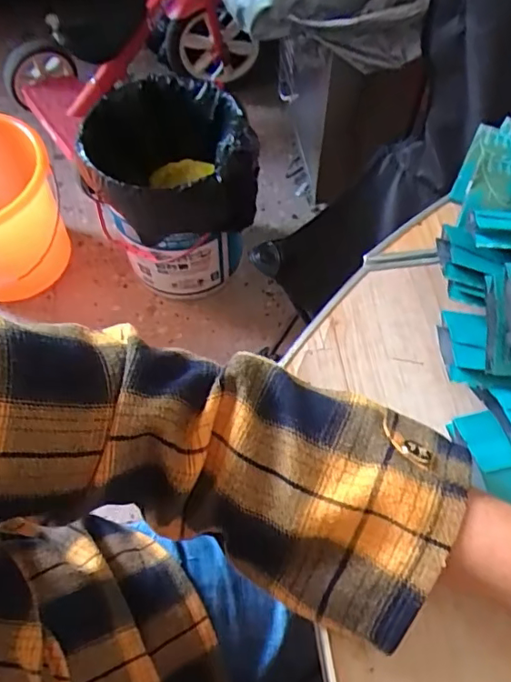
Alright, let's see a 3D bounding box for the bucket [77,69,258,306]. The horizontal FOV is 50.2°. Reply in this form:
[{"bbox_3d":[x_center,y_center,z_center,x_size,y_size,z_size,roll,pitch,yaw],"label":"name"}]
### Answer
[{"bbox_3d":[-0.169,-0.323,1.156,0.331,0.325,0.330,-6,61,-3],"label":"bucket"}]

